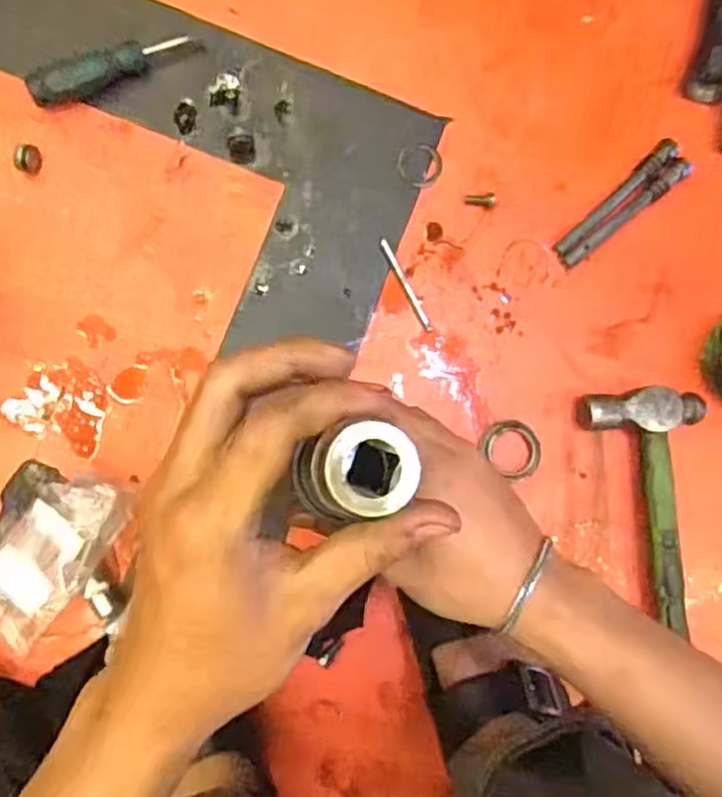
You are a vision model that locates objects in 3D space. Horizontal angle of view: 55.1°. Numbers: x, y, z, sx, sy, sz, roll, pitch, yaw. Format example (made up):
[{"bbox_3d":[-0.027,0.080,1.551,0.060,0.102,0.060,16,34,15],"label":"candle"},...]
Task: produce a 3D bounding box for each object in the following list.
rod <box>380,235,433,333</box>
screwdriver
[{"bbox_3d":[0.036,-0.091,0.550,0.008,0.004,0.083,-27,89,-7],"label":"rod"},{"bbox_3d":[-0.191,-0.257,0.527,0.124,0.024,0.023,-30,89,-7],"label":"screwdriver"}]

